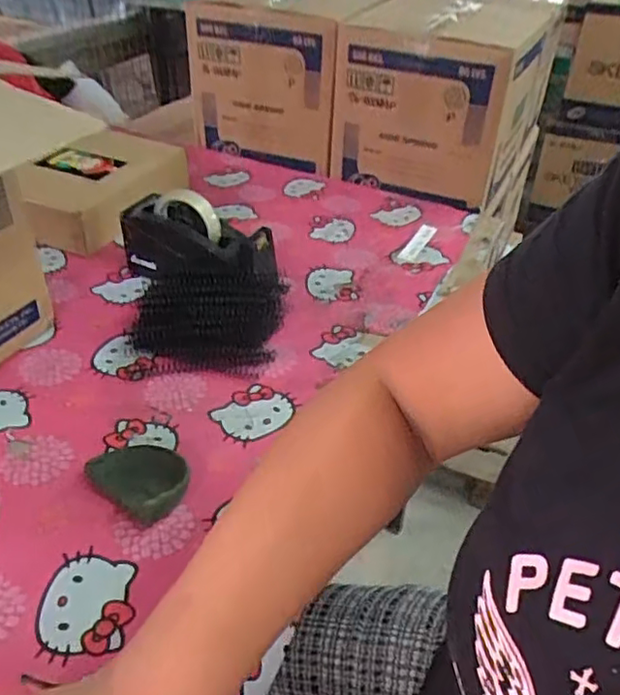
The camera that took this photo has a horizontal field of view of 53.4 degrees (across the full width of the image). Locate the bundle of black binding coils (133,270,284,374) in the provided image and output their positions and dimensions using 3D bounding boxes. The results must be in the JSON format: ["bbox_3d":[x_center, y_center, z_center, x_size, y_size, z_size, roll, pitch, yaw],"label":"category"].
[{"bbox_3d":[-0.118,-0.029,0.727,0.164,0.025,0.135,4,66,-4],"label":"bundle of black binding coils"}]

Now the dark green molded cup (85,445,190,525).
[{"bbox_3d":[-0.153,0.118,0.567,0.083,0.032,0.071,18,41,18],"label":"dark green molded cup"}]

